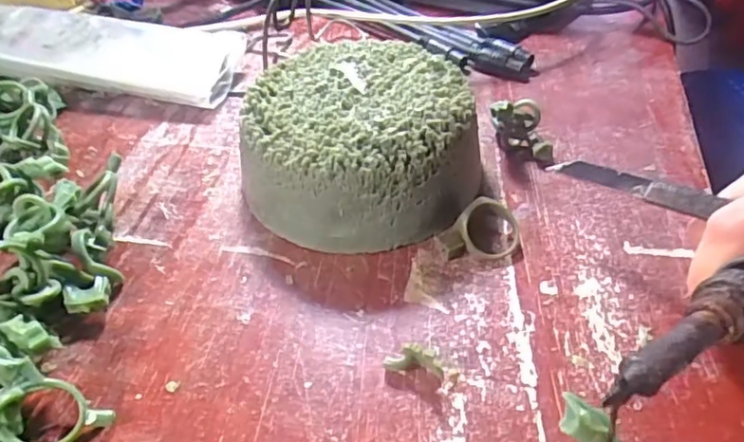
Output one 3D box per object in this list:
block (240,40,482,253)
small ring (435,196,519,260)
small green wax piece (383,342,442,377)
[{"bbox_3d":[-0.005,-0.037,0.258,0.101,0.047,0.096,-4,44,-2],"label":"block"},{"bbox_3d":[0.045,0.005,0.234,0.032,0.017,0.021,-30,51,-27],"label":"small ring"},{"bbox_3d":[0.014,0.047,0.196,0.020,0.012,0.007,1,44,3],"label":"small green wax piece"}]

